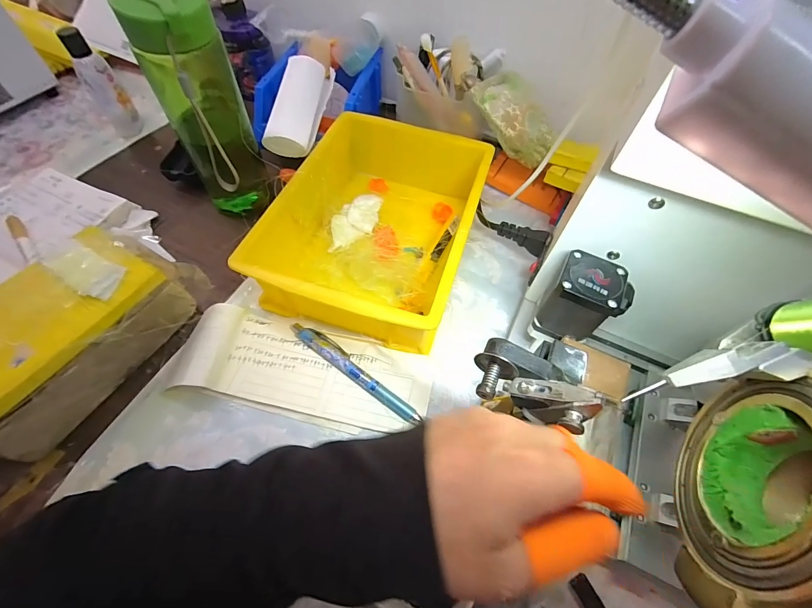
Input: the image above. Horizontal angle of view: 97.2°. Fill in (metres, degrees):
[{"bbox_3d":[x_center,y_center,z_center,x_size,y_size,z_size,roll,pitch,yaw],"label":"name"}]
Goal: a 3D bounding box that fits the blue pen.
[{"bbox_3d":[-0.045,0.057,0.311,0.142,0.010,0.016,33,63,17],"label":"blue pen"}]

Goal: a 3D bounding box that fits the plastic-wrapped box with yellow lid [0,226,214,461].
[{"bbox_3d":[-0.248,0.029,0.271,0.071,0.097,0.183,26,61,13],"label":"plastic-wrapped box with yellow lid"}]

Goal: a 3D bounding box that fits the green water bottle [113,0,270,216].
[{"bbox_3d":[-0.180,-0.169,0.339,0.065,0.205,0.057,-30,64,-19],"label":"green water bottle"}]

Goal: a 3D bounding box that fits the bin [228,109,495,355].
[{"bbox_3d":[-0.025,-0.080,0.363,0.176,0.075,0.245,17,59,8],"label":"bin"}]

